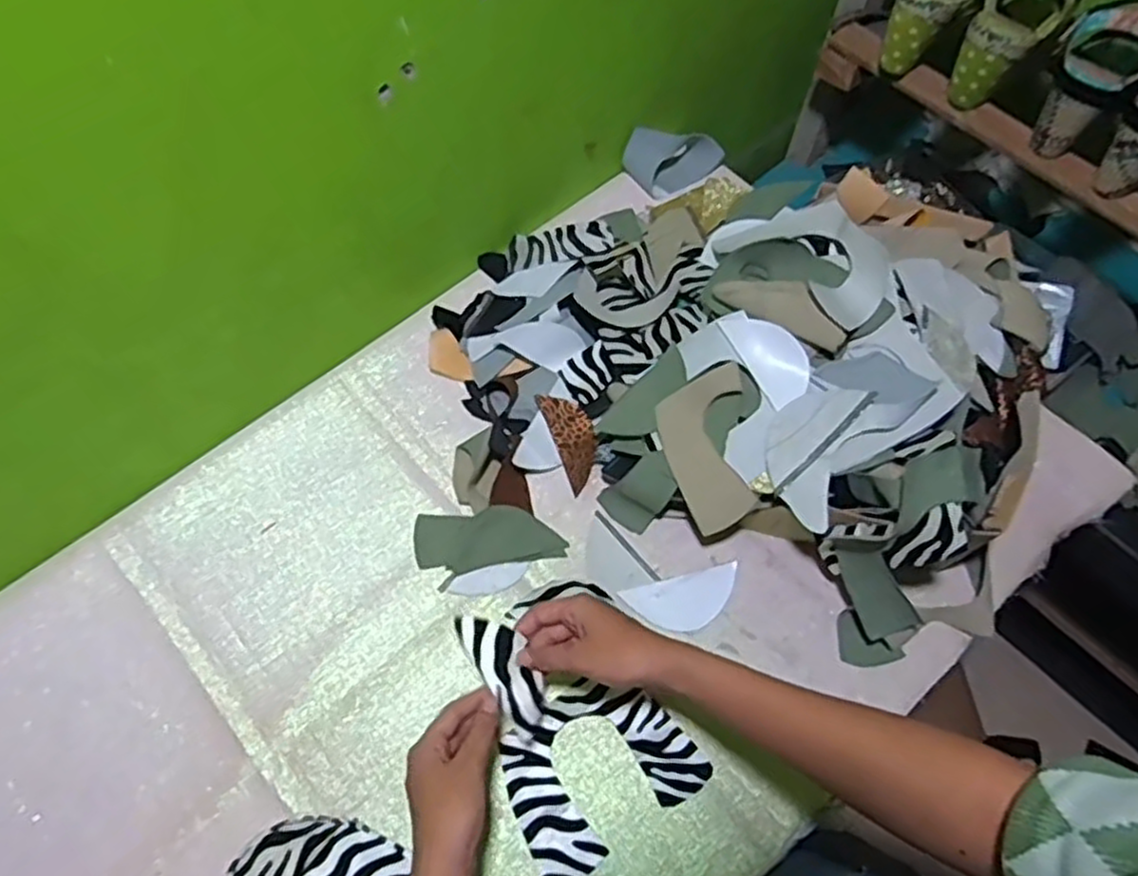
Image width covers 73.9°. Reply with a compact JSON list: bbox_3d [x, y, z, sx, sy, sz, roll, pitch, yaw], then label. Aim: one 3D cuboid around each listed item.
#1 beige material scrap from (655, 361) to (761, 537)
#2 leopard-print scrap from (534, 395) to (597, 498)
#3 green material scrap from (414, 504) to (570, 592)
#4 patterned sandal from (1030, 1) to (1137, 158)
[{"bbox_3d":[0.123,0.010,0.661,0.079,0.011,0.136,-15,78,12],"label":"beige material scrap"},{"bbox_3d":[0.004,-0.001,0.737,0.039,0.021,0.101,-19,66,-11],"label":"leopard-print scrap"},{"bbox_3d":[-0.075,0.089,0.695,0.129,0.026,0.069,-15,66,-9],"label":"green material scrap"},{"bbox_3d":[0.497,-0.342,0.723,0.079,0.128,0.059,35,67,15],"label":"patterned sandal"}]

